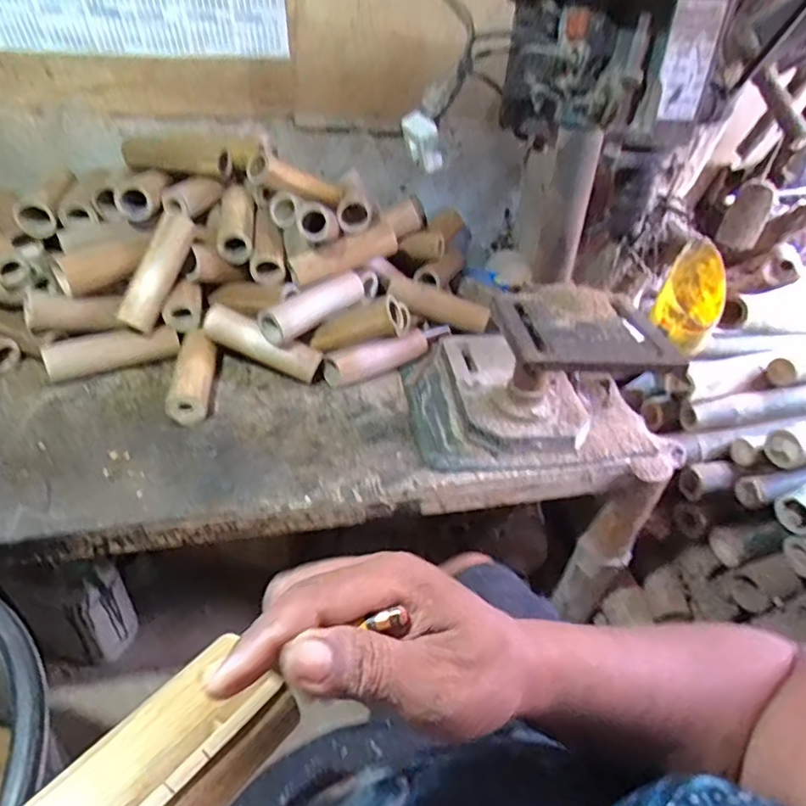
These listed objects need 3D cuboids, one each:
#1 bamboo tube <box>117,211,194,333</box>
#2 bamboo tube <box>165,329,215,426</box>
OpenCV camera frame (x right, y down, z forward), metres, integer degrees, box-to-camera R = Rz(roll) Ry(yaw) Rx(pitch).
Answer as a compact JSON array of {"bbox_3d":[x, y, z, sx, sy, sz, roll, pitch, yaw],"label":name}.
[{"bbox_3d":[-0.366,-0.195,0.842,0.046,0.180,0.039,21,-4,18],"label":"bamboo tube"},{"bbox_3d":[-0.306,-0.040,0.823,0.051,0.054,0.173,-2,39,-11],"label":"bamboo tube"}]

